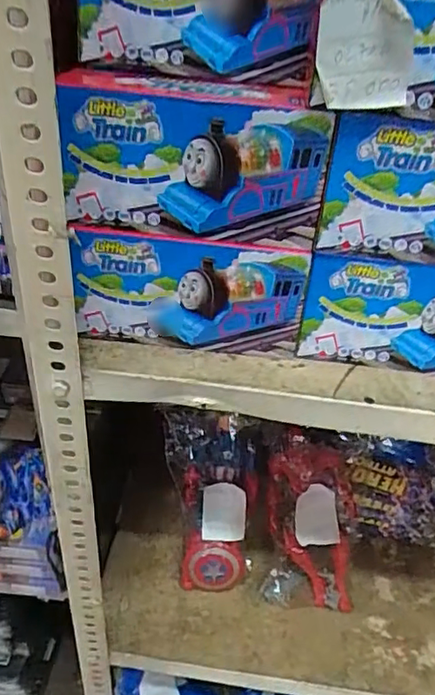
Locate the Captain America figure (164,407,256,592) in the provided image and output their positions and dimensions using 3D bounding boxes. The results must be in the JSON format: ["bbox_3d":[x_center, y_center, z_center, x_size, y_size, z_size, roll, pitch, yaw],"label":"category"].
[{"bbox_3d":[-0.002,0.198,0.735,0.113,0.241,0.058,-5,-2,-12],"label":"Captain America figure"}]

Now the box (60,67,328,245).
[{"bbox_3d":[-0.016,-0.136,0.398,0.177,0.091,0.071,7,36,4],"label":"box"}]

